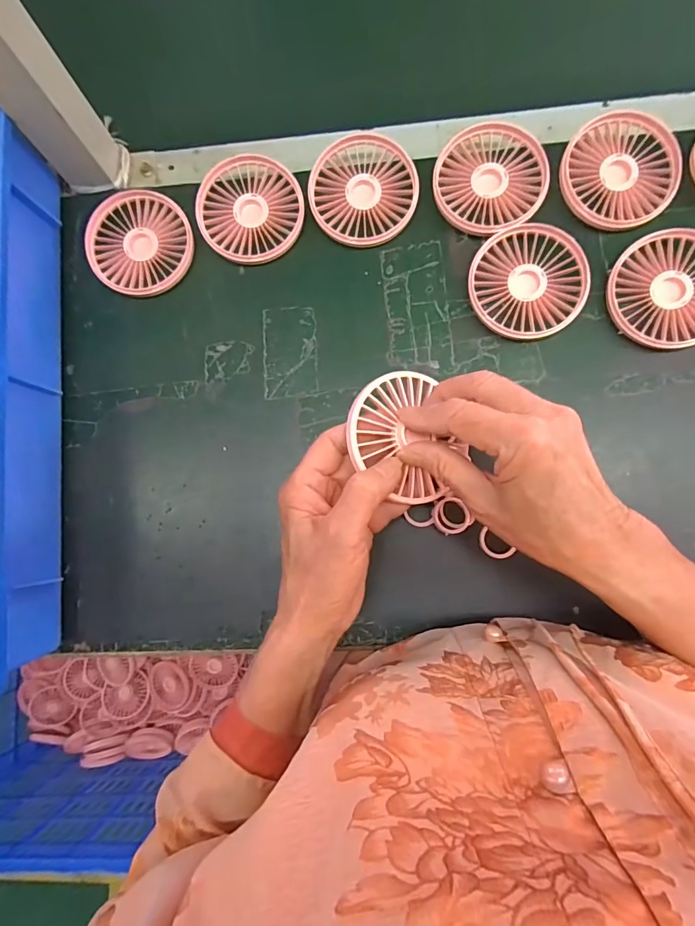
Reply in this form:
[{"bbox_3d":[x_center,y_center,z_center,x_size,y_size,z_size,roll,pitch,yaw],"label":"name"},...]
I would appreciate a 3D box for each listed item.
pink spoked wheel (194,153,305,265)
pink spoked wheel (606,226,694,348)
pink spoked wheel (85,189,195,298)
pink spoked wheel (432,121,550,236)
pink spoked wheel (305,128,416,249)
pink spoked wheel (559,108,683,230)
[{"bbox_3d":[-0.082,-0.214,0.380,0.085,0.012,0.091,0,86,5],"label":"pink spoked wheel"},{"bbox_3d":[0.244,-0.132,0.341,0.086,0.016,0.085,0,86,5],"label":"pink spoked wheel"},{"bbox_3d":[-0.177,-0.188,0.387,0.090,0.012,0.086,0,86,5],"label":"pink spoked wheel"},{"bbox_3d":[0.114,-0.228,0.363,0.086,0.007,0.088,0,86,5],"label":"pink spoked wheel"},{"bbox_3d":[0.013,-0.226,0.374,0.085,0.010,0.087,0,86,5],"label":"pink spoked wheel"},{"bbox_3d":[0.211,-0.229,0.355,0.087,0.014,0.086,2,87,5],"label":"pink spoked wheel"}]

